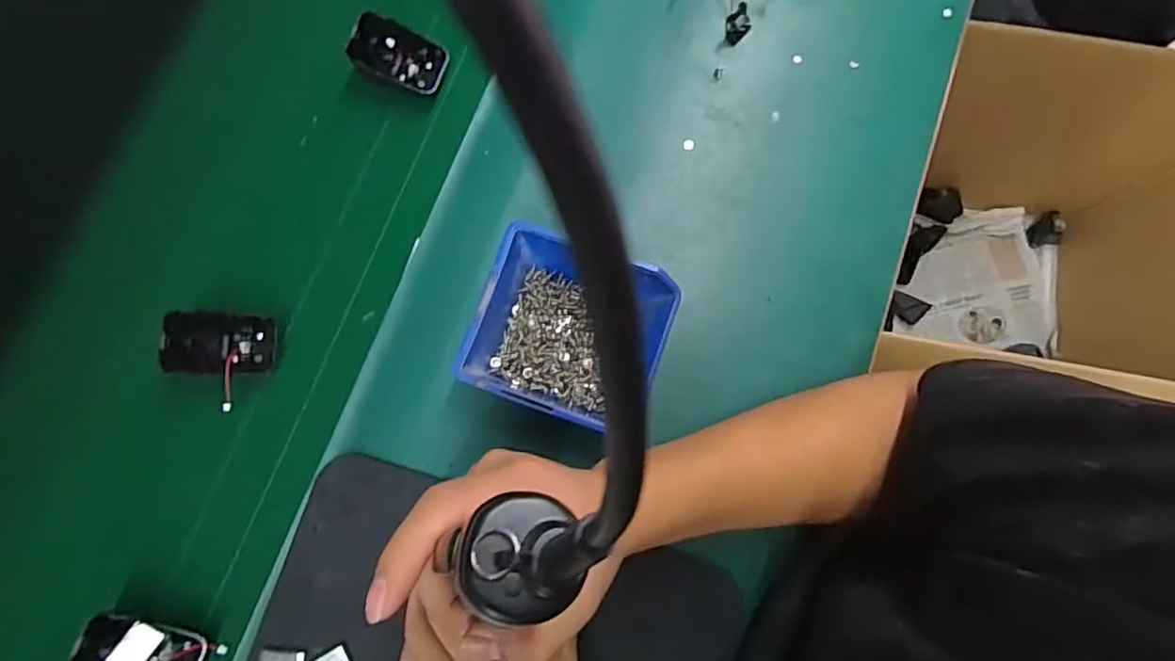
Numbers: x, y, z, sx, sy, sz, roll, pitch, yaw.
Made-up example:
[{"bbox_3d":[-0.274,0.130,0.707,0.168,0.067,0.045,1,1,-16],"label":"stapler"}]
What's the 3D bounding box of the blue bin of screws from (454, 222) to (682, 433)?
[{"bbox_3d":[-0.009,0.000,0.412,0.122,0.067,0.117,19,80,3],"label":"blue bin of screws"}]

